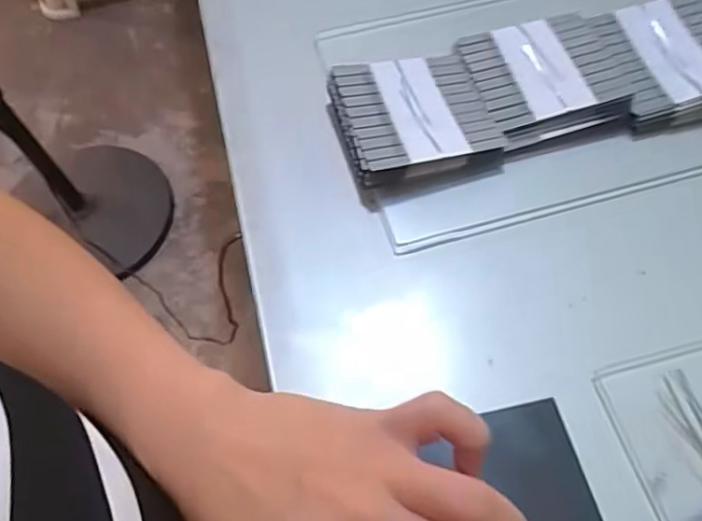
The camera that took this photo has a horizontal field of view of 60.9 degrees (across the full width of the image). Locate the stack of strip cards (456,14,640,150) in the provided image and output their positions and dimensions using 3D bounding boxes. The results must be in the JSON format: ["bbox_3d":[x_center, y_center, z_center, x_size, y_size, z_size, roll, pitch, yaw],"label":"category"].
[{"bbox_3d":[0.117,-0.108,0.351,0.091,0.022,0.083,-12,60,-6],"label":"stack of strip cards"}]

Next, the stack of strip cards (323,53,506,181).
[{"bbox_3d":[0.034,-0.081,0.338,0.079,0.024,0.074,-14,60,-7],"label":"stack of strip cards"}]

